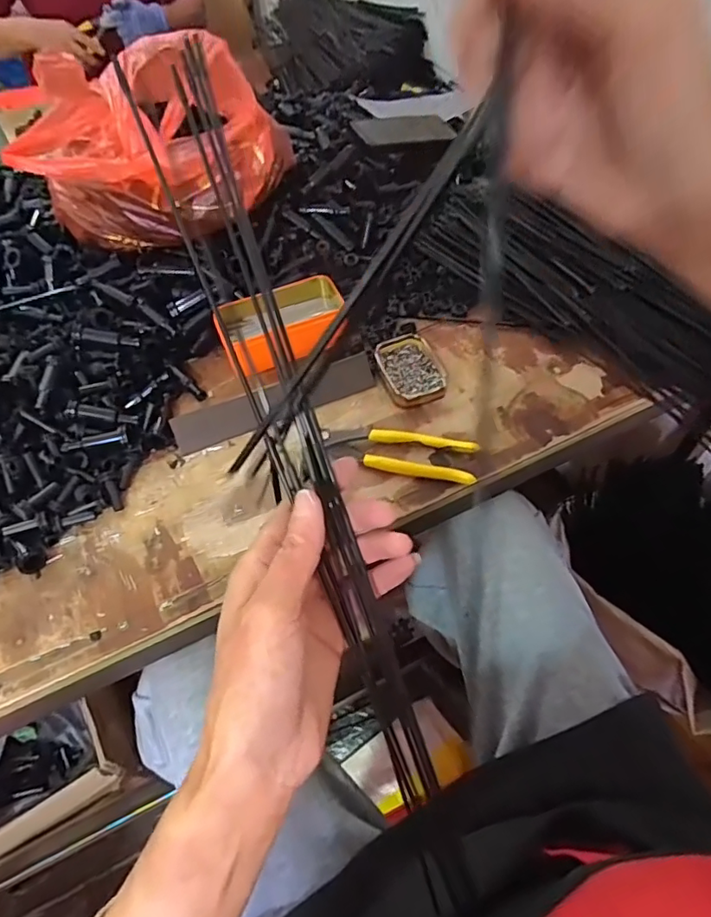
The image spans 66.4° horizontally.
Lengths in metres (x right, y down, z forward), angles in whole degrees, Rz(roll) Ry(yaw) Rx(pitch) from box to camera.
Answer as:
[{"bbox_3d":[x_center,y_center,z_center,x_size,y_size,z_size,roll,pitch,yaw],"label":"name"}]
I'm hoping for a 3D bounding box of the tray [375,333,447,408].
[{"bbox_3d":[0.062,-0.096,0.590,0.064,0.020,0.093,-18,55,-9],"label":"tray"}]

